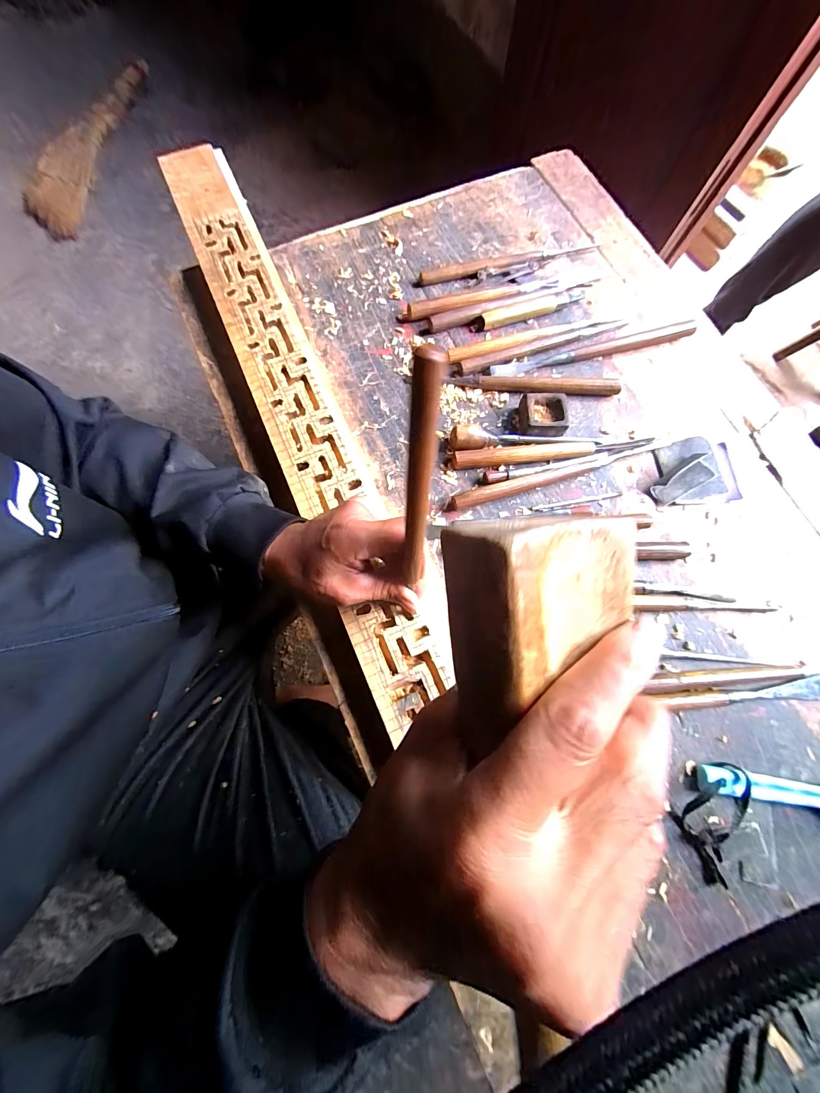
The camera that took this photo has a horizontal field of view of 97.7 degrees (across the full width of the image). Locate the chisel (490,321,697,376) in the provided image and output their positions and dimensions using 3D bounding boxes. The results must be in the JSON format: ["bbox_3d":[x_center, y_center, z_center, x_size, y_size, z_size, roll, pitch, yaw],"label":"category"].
[{"bbox_3d":[0.225,-0.244,0.440,0.255,0.018,0.018,-14,76,-5],"label":"chisel"}]

